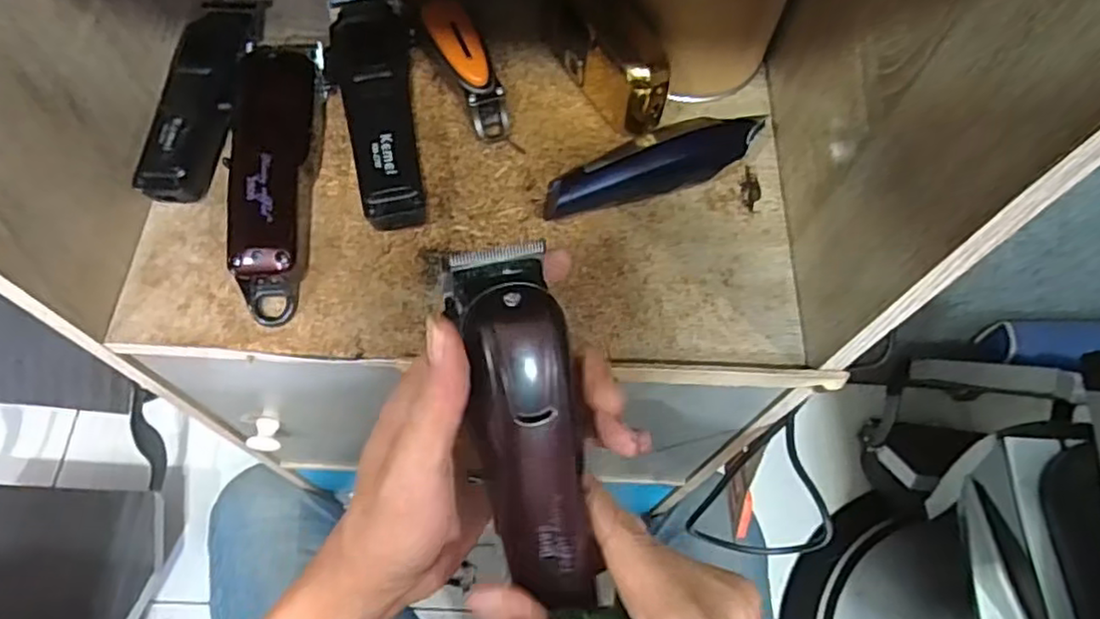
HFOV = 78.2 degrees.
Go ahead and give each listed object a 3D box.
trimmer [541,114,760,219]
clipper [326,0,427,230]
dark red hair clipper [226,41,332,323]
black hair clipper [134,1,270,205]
[{"bbox_3d":[0.059,-0.086,0.402,0.134,0.033,0.037,-17,67,-11],"label":"trimmer"},{"bbox_3d":[-0.103,-0.126,0.410,0.046,0.042,0.176,-9,66,-8],"label":"clipper"},{"bbox_3d":[-0.155,-0.084,0.382,0.045,0.054,0.175,0,65,-4],"label":"dark red hair clipper"},{"bbox_3d":[-0.207,-0.134,0.414,0.044,0.035,0.155,4,65,-2],"label":"black hair clipper"}]

